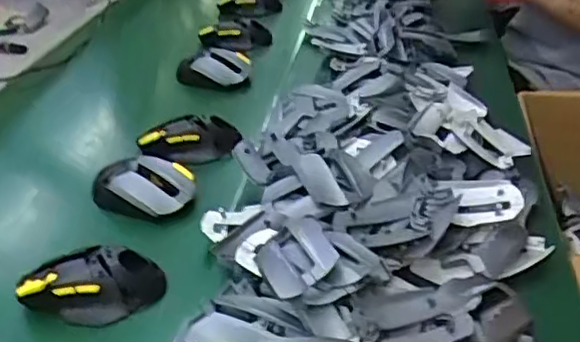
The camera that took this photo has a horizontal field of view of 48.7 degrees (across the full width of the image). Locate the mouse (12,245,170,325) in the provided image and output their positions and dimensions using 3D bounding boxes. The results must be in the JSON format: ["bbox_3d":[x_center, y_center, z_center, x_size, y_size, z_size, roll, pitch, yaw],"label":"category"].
[{"bbox_3d":[-0.163,0.092,0.519,0.113,0.034,0.057,-3,32,1],"label":"mouse"}]

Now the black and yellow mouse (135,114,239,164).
[{"bbox_3d":[-0.117,-0.037,0.730,0.109,0.040,0.051,-1,33,4],"label":"black and yellow mouse"}]

